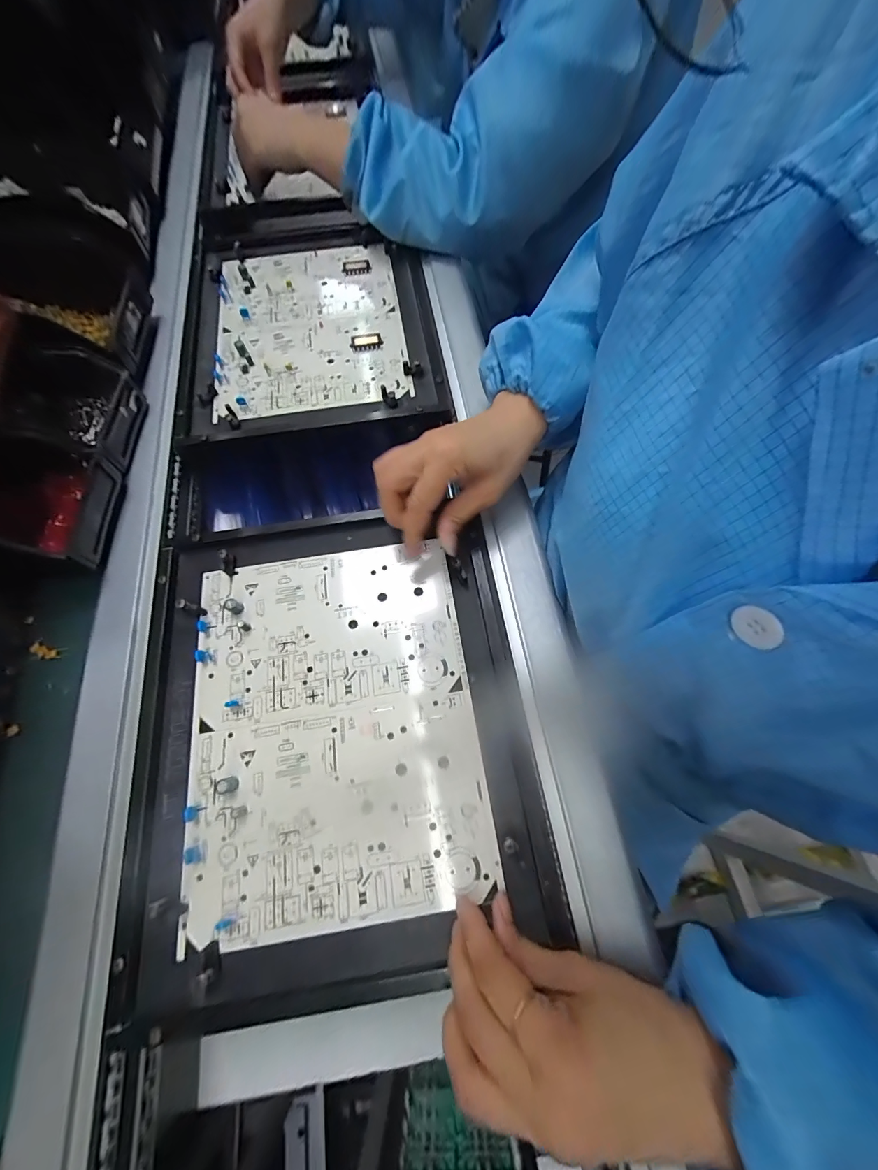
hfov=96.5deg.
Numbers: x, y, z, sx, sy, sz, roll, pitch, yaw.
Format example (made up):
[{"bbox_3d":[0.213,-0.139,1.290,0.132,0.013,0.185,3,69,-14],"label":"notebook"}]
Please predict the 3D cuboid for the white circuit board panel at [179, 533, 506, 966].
[{"bbox_3d":[-0.079,0.094,0.293,0.200,0.006,0.256,-9,69,-2],"label":"white circuit board panel"}]

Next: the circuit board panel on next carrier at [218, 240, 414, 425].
[{"bbox_3d":[-0.151,-0.303,0.449,0.205,0.011,0.266,-10,69,-2],"label":"circuit board panel on next carrier"}]

